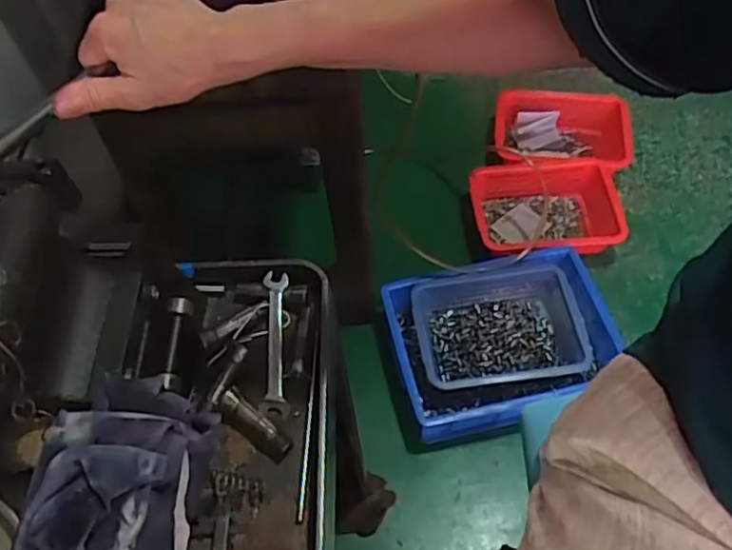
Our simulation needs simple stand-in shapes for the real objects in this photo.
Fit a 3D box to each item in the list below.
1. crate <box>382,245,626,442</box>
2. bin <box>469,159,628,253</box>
[{"bbox_3d":[0.278,0.129,1.310,0.432,0.125,0.311,-13,55,-6],"label":"crate"},{"bbox_3d":[0.410,-0.133,1.474,0.317,0.100,0.234,-8,55,-2],"label":"bin"}]

